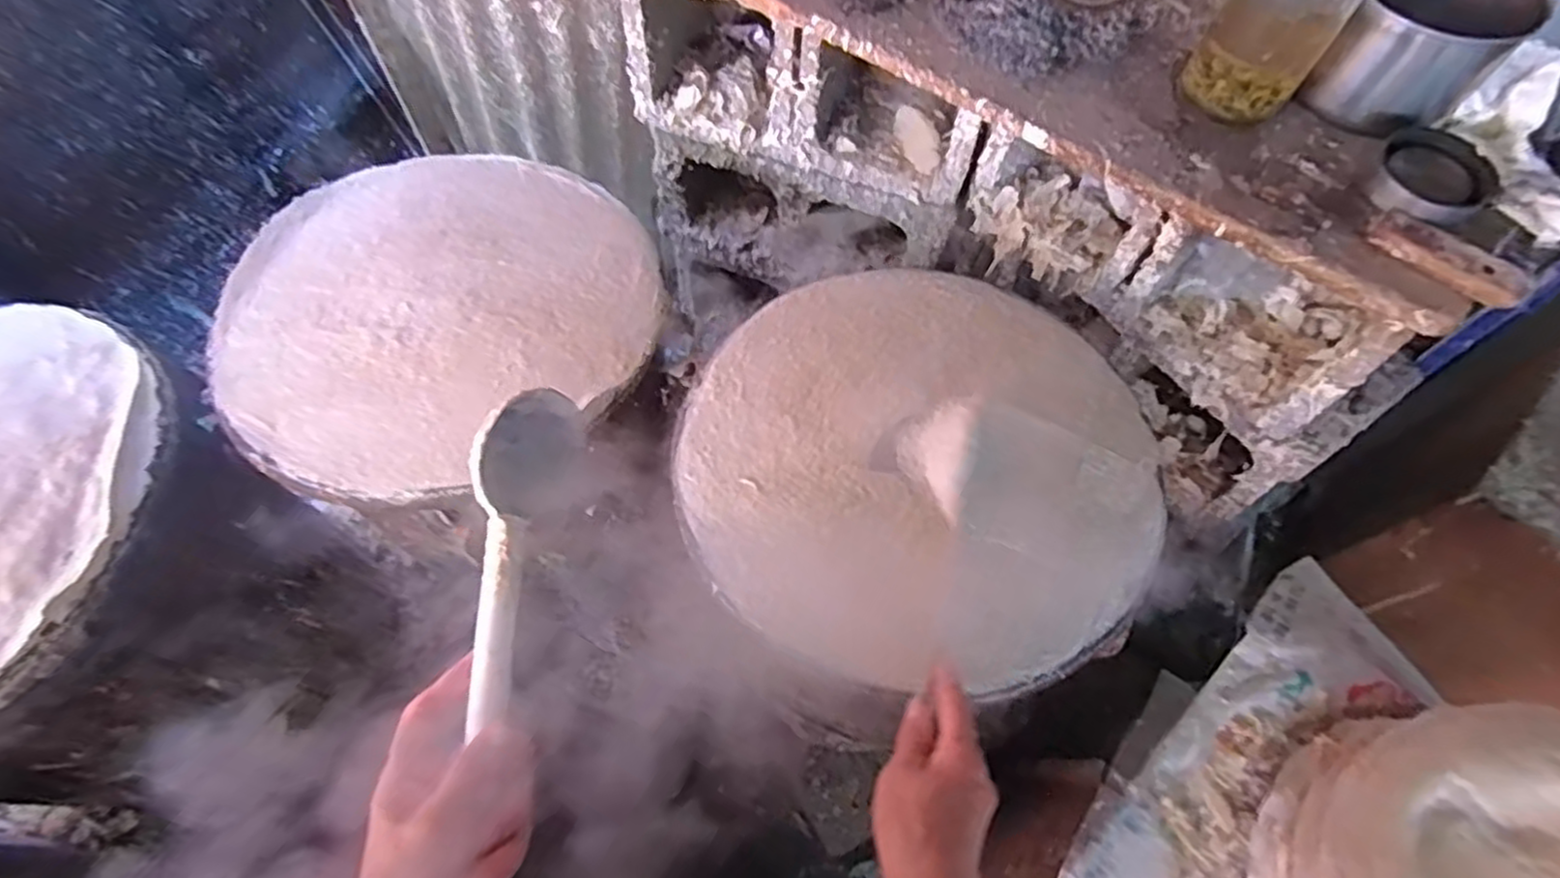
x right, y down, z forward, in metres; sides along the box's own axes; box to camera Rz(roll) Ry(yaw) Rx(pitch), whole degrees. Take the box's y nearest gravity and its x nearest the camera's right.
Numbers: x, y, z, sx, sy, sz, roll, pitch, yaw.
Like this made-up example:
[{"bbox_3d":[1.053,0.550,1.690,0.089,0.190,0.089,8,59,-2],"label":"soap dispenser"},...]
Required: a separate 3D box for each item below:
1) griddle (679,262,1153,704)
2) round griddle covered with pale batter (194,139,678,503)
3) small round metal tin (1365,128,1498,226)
[{"bbox_3d":[0.112,0.005,0.582,0.366,0.048,0.358,1,61,-2],"label":"griddle"},{"bbox_3d":[-0.310,-0.136,0.657,0.366,0.031,0.361,-29,66,-17],"label":"round griddle covered with pale batter"},{"bbox_3d":[0.459,-0.184,0.514,0.066,0.028,0.065,1,61,-2],"label":"small round metal tin"}]

